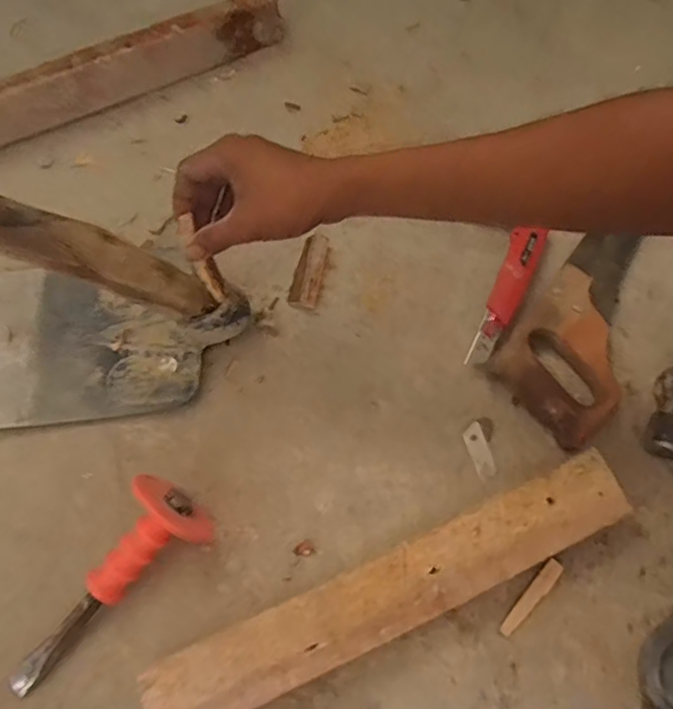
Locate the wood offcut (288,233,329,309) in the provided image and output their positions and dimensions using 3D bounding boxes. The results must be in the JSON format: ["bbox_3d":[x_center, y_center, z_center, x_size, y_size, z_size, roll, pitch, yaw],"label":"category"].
[{"bbox_3d":[-0.027,-0.086,0.584,0.029,0.016,0.085,11,71,6],"label":"wood offcut"}]

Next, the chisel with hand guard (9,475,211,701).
[{"bbox_3d":[-0.191,0.198,0.481,0.071,0.074,0.204,41,92,15],"label":"chisel with hand guard"}]

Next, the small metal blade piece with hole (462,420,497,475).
[{"bbox_3d":[0.129,0.086,0.517,0.018,0.004,0.048,-21,76,-3],"label":"small metal blade piece with hole"}]

